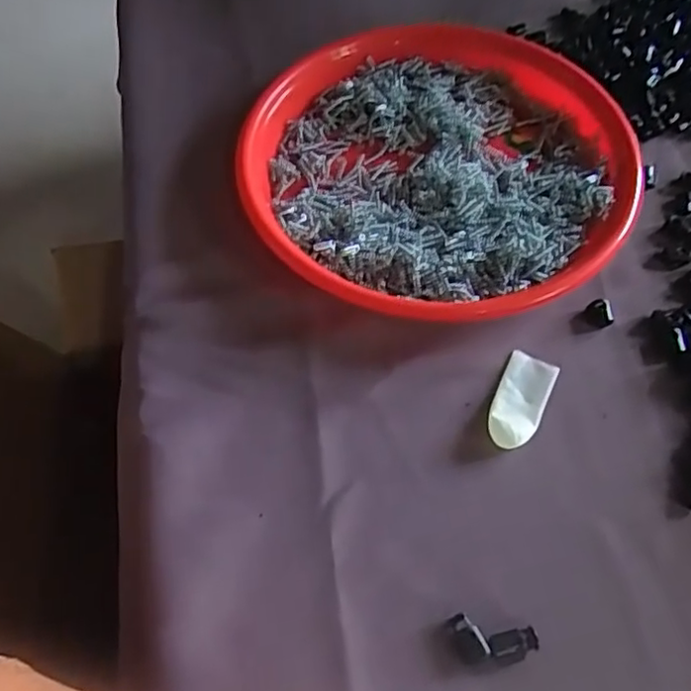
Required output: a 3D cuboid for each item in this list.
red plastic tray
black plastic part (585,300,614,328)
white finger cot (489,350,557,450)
[{"bbox_3d":[0.057,-0.114,0.410,0.228,0.028,0.224,8,62,7],"label":"red plastic tray"},{"bbox_3d":[0.141,-0.018,0.367,0.015,0.006,0.015,-4,61,1],"label":"black plastic part"},{"bbox_3d":[0.091,0.028,0.345,0.026,0.007,0.055,23,65,15],"label":"white finger cot"}]

